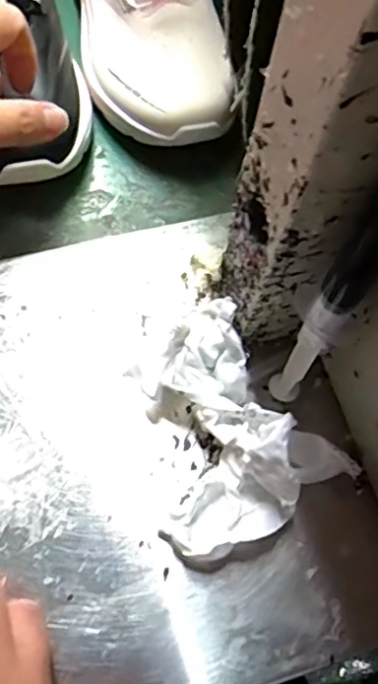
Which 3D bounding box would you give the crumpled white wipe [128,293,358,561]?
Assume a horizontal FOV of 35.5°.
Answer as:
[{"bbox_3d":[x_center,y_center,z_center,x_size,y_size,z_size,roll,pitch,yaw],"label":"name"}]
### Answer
[{"bbox_3d":[0.010,0.039,0.277,0.087,0.039,0.109,-34,75,-15],"label":"crumpled white wipe"}]

